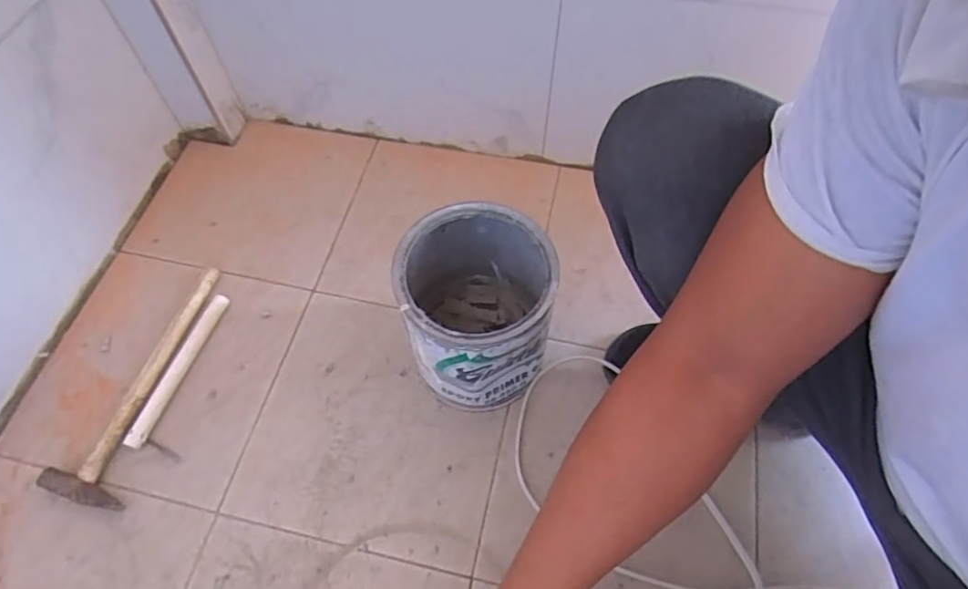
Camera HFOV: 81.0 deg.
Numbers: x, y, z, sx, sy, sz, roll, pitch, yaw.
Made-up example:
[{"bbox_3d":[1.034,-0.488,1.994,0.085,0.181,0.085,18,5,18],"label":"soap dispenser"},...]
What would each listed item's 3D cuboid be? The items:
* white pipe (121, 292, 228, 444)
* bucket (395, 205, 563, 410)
[{"bbox_3d":[-0.382,0.093,0.719,0.022,0.020,0.209,14,61,10],"label":"white pipe"},{"bbox_3d":[-0.005,0.019,0.645,0.153,0.203,0.173,-6,60,-1],"label":"bucket"}]

